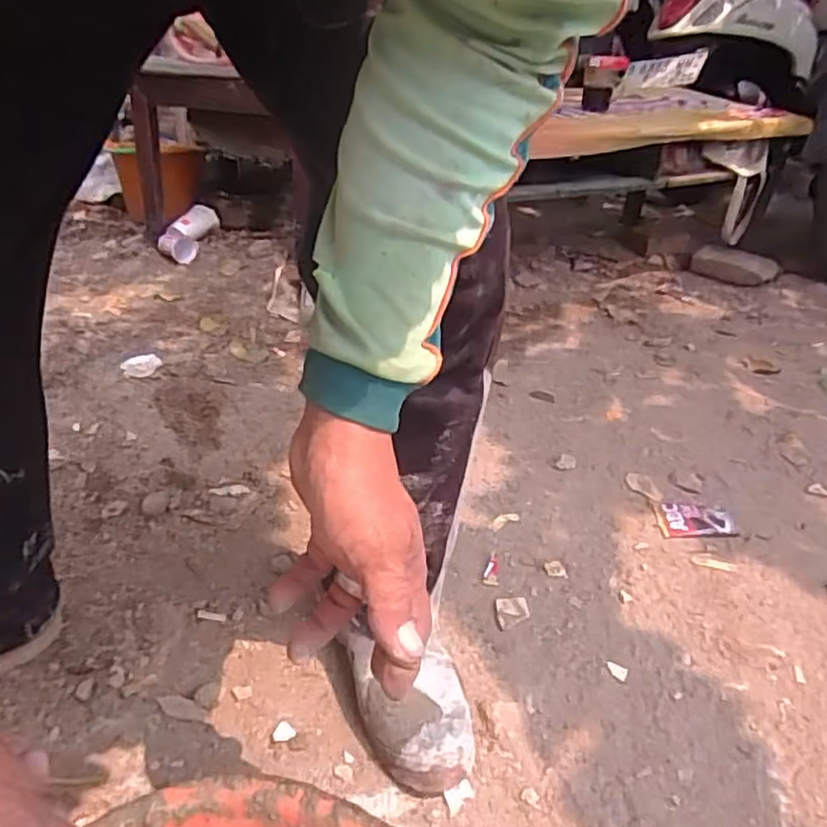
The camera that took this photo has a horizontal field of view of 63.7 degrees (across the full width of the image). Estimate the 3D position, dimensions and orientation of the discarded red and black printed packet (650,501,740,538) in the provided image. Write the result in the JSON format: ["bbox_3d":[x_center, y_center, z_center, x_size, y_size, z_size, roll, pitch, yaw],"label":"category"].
[{"bbox_3d":[0.400,0.149,0.945,0.104,0.019,0.070,3,32,-1],"label":"discarded red and black printed packet"}]

